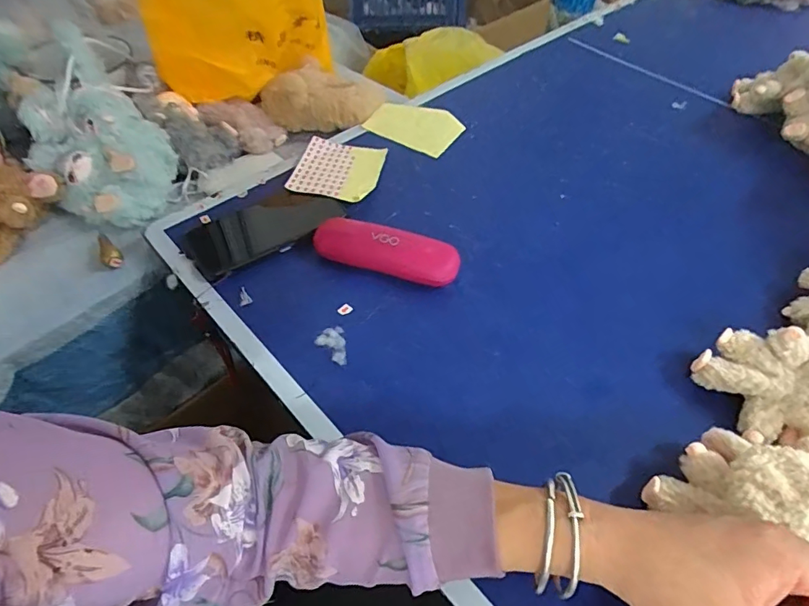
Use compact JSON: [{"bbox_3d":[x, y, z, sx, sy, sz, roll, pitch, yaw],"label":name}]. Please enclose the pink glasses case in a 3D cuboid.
[{"bbox_3d":[-0.019,-0.053,0.496,0.148,0.038,0.038,12,53,10],"label":"pink glasses case"}]

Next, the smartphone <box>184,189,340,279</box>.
[{"bbox_3d":[-0.152,-0.084,0.529,0.164,0.014,0.083,-25,56,-18],"label":"smartphone"}]

